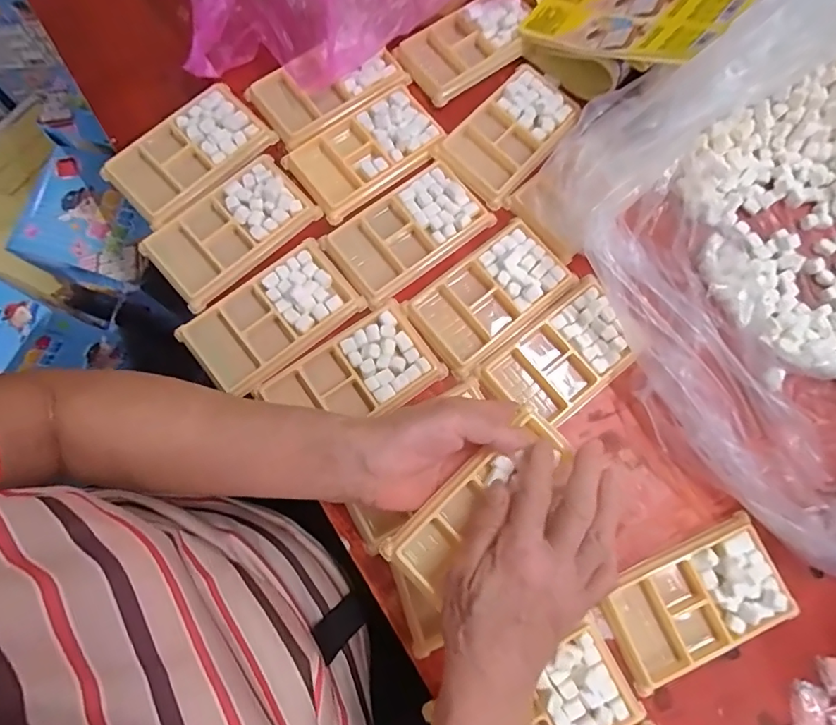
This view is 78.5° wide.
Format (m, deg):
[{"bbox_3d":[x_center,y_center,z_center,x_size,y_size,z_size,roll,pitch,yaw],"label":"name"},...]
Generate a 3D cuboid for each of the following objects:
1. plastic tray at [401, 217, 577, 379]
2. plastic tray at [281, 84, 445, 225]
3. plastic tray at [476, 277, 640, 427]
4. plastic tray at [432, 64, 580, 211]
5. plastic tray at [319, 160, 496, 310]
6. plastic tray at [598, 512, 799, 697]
[{"bbox_3d":[0.062,-0.057,0.436,0.133,0.019,0.081,-38,80,-10],"label":"plastic tray"},{"bbox_3d":[-0.044,-0.190,0.467,0.134,0.024,0.081,-35,79,-10],"label":"plastic tray"},{"bbox_3d":[0.122,-0.004,0.426,0.124,0.016,0.078,-38,80,-10],"label":"plastic tray"},{"bbox_3d":[0.085,-0.211,0.473,0.075,0.016,0.133,41,78,8],"label":"plastic tray"},{"bbox_3d":[-0.009,-0.115,0.447,0.133,0.017,0.078,-36,80,-10],"label":"plastic tray"},{"bbox_3d":[0.207,0.176,0.376,0.132,0.020,0.078,-22,78,-7],"label":"plastic tray"}]

